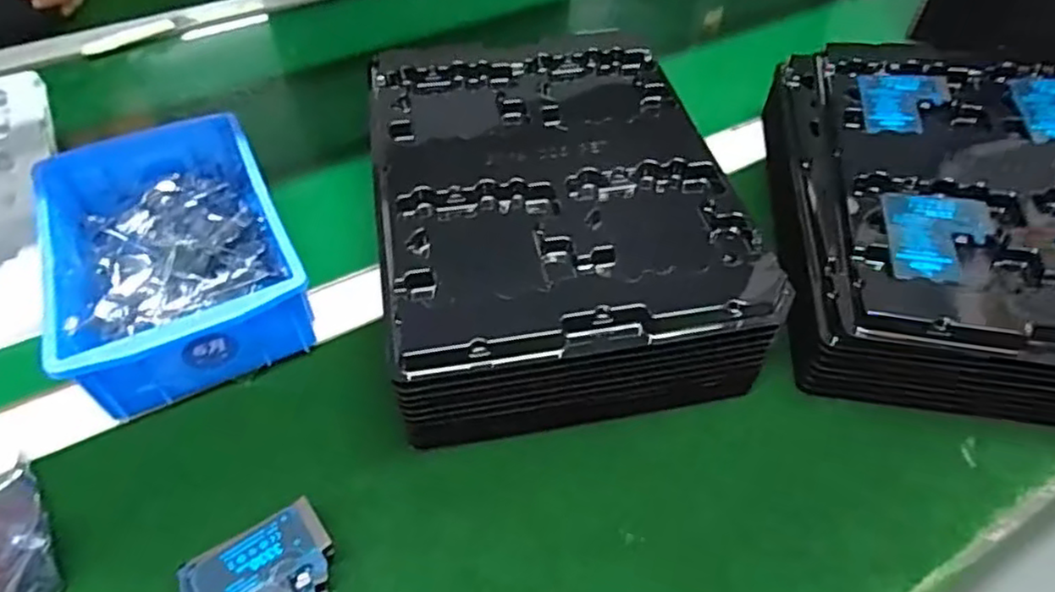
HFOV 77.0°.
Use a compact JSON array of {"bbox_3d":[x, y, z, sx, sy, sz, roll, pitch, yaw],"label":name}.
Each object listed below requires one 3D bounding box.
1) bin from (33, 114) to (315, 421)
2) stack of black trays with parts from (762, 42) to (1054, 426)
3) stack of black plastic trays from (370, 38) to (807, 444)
[{"bbox_3d":[-0.227,-0.030,0.423,0.131,0.065,0.201,-22,54,-19],"label":"bin"},{"bbox_3d":[0.294,-0.060,0.437,0.210,0.075,0.277,9,51,6],"label":"stack of black trays with parts"},{"bbox_3d":[0.014,-0.054,0.435,0.203,0.079,0.265,-7,51,-7],"label":"stack of black plastic trays"}]

